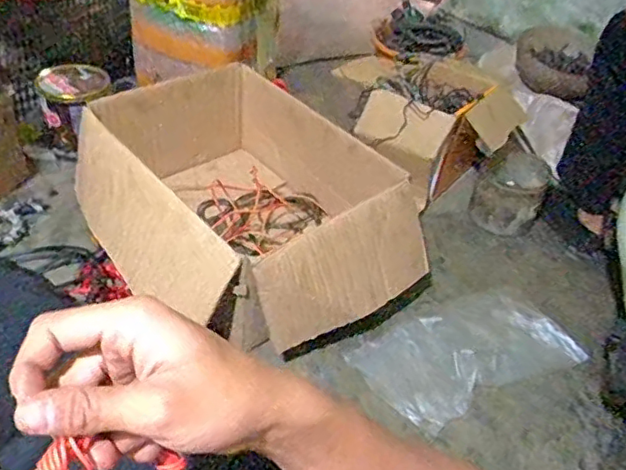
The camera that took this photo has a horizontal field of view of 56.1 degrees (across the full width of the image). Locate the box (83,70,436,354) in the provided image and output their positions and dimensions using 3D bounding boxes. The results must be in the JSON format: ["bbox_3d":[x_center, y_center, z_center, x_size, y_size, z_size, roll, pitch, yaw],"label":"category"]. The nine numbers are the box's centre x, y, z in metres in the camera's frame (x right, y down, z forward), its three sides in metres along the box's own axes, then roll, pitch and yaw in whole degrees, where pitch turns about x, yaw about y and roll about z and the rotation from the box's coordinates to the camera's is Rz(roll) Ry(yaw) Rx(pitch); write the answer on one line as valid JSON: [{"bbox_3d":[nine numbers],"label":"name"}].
[{"bbox_3d":[-0.150,-0.064,1.049,0.436,0.194,0.630,-25,51,-31],"label":"box"}]

